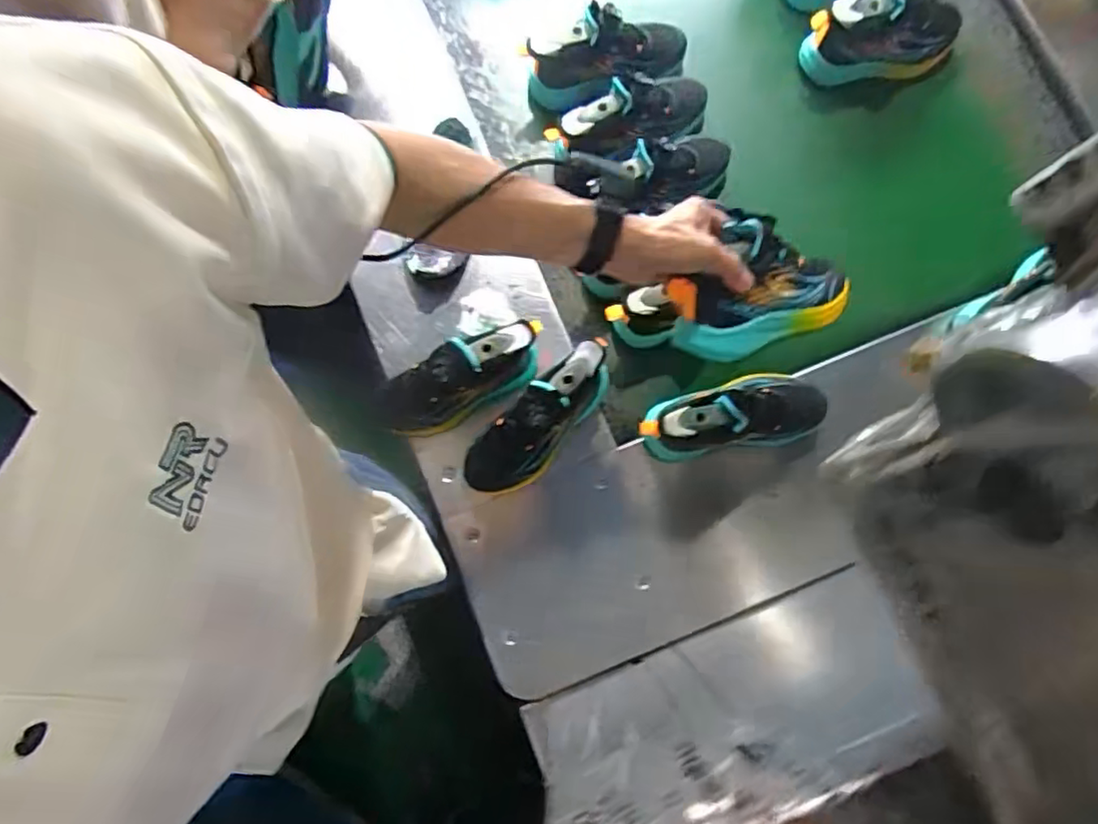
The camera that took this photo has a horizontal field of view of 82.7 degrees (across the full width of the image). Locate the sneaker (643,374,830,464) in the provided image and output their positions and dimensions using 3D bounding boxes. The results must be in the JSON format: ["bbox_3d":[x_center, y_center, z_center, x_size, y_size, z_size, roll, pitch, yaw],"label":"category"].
[{"bbox_3d":[0.213,0.001,0.722,0.221,0.092,0.086,-12,80,-1],"label":"sneaker"}]

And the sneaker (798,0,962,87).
[{"bbox_3d":[0.455,-0.504,0.827,0.210,0.093,0.083,-17,80,-2],"label":"sneaker"}]

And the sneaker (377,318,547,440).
[{"bbox_3d":[-0.115,-0.037,0.723,0.218,0.084,0.077,-28,79,22],"label":"sneaker"}]

